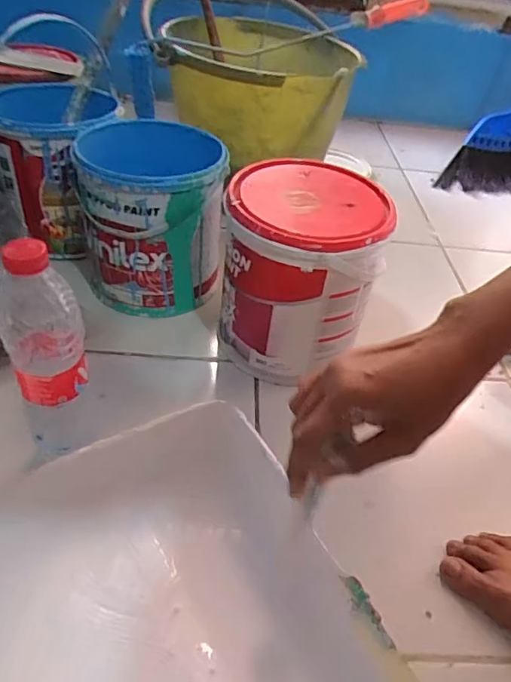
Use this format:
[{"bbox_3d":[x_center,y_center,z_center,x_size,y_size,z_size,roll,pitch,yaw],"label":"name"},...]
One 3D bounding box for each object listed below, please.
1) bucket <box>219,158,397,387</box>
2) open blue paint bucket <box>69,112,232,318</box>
[{"bbox_3d":[0.050,-0.070,0.608,0.159,0.204,0.156,4,41,-3],"label":"bucket"},{"bbox_3d":[-0.127,-0.156,0.674,0.163,0.181,0.165,4,41,-3],"label":"open blue paint bucket"}]

